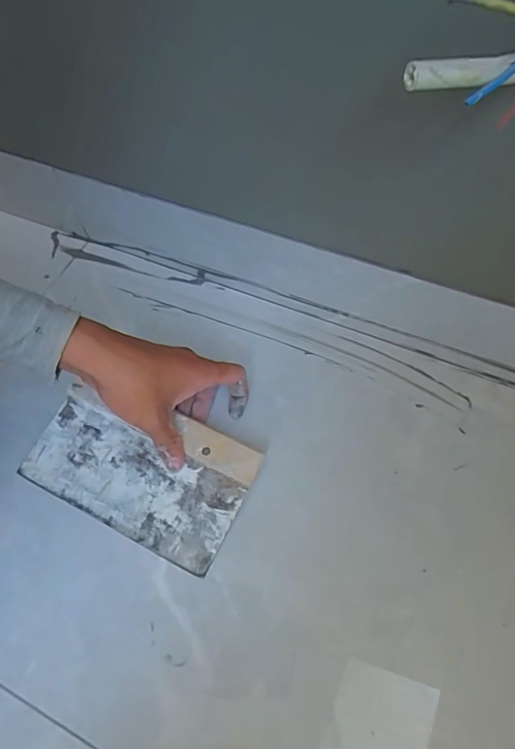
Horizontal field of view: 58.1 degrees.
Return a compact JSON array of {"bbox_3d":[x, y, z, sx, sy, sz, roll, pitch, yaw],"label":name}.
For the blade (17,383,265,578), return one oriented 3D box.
[{"bbox_3d":[-0.109,0.084,0.409,0.200,0.022,0.108,17,62,14],"label":"blade"}]

